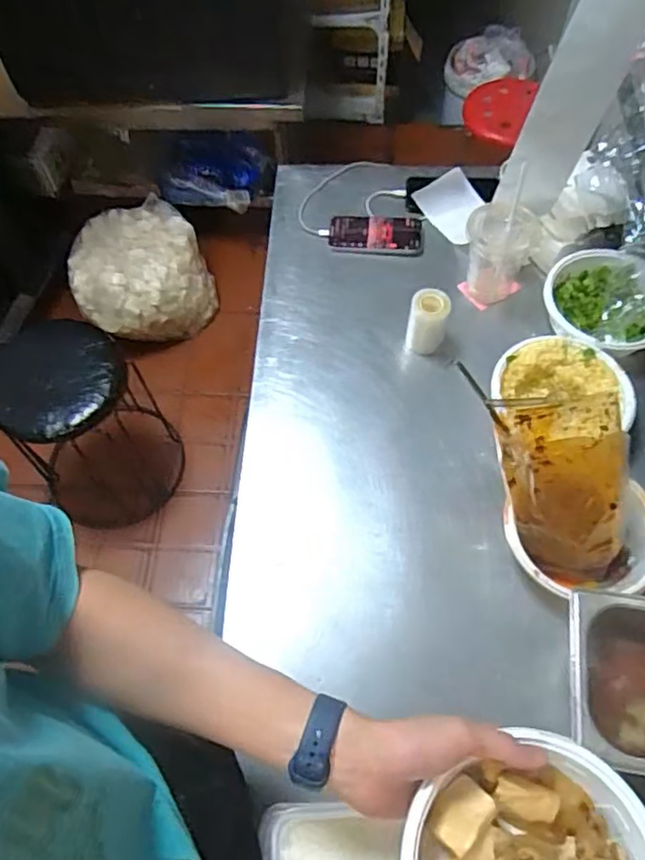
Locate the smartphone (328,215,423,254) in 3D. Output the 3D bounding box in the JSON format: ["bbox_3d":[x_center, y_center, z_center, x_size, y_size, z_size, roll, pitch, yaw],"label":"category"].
[{"bbox_3d":[0.083,-0.309,0.982,0.143,0.016,0.069,1,75,2],"label":"smartphone"}]

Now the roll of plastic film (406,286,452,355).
[{"bbox_3d":[0.142,-0.146,0.849,0.052,0.081,0.051,-1,62,1],"label":"roll of plastic film"}]

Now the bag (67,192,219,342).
[{"bbox_3d":[-0.511,-0.436,1.804,0.369,0.273,0.324,-13,62,-6],"label":"bag"}]

